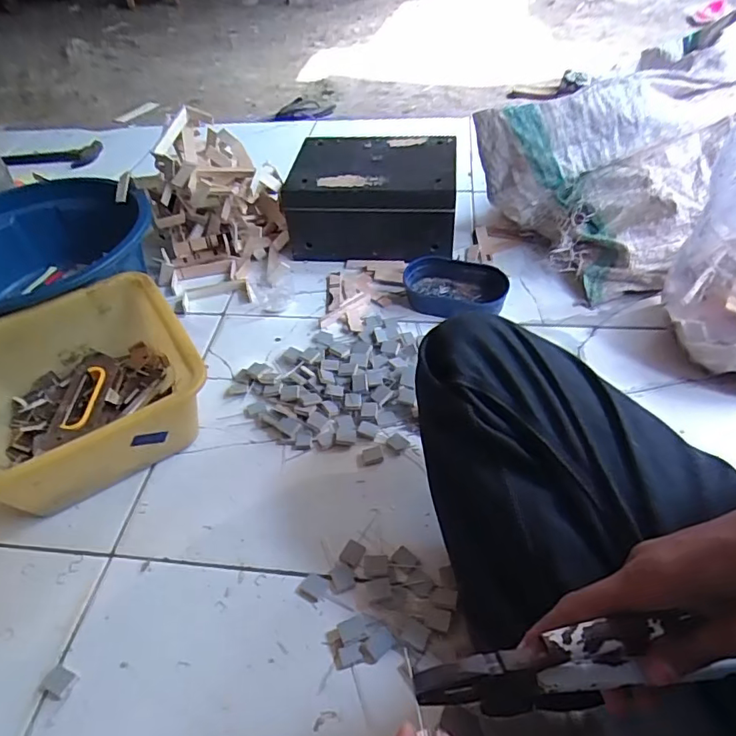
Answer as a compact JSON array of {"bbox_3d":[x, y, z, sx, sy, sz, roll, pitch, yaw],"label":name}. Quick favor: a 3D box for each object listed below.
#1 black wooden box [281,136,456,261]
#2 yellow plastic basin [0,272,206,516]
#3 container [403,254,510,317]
[{"bbox_3d":[0.013,-0.296,0.926,0.278,0.139,0.186,4,47,9],"label":"black wooden box"},{"bbox_3d":[-0.351,0.033,0.652,0.258,0.129,0.249,-27,50,-20],"label":"yellow plastic basin"},{"bbox_3d":[0.131,-0.121,0.809,0.157,0.049,0.090,15,50,18],"label":"container"}]

